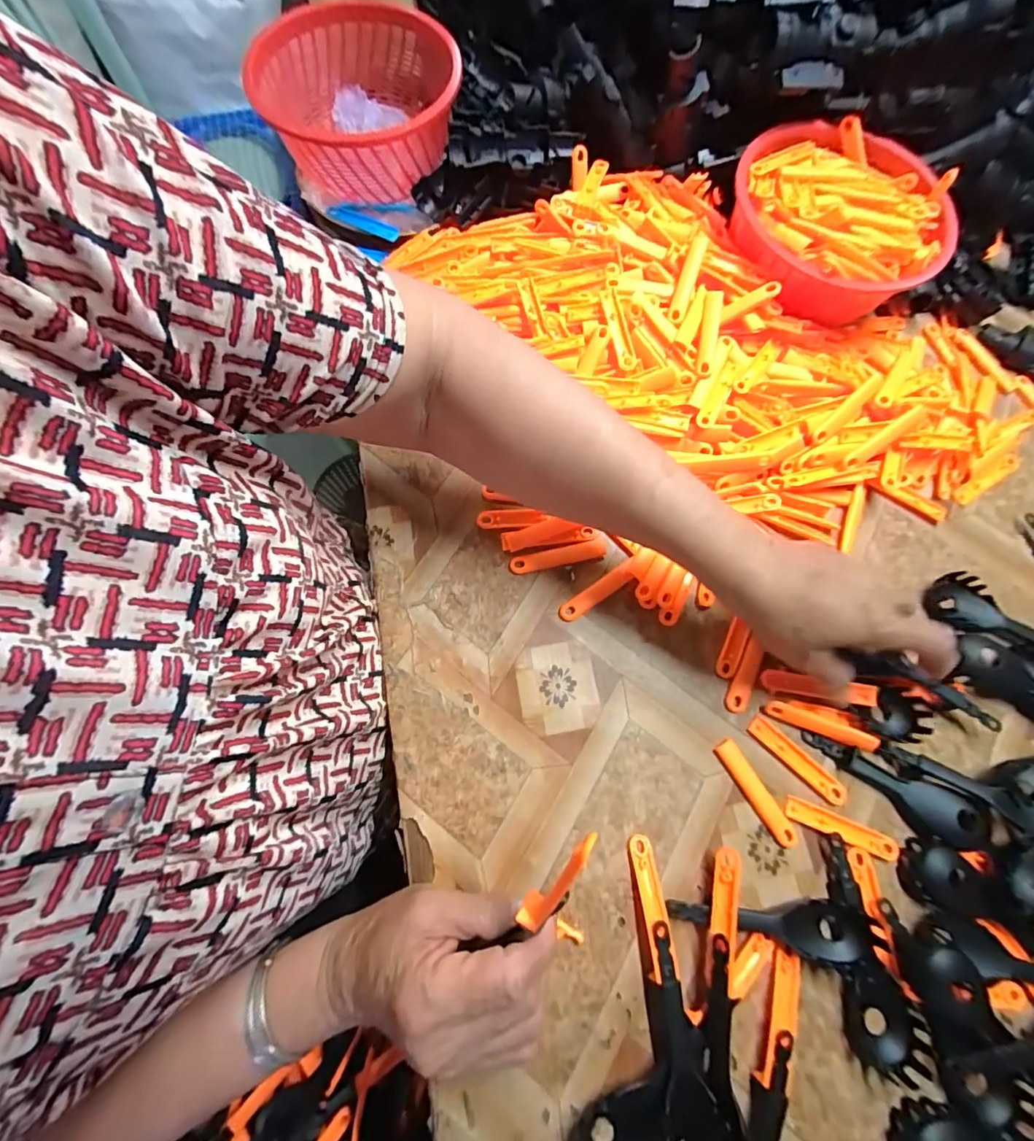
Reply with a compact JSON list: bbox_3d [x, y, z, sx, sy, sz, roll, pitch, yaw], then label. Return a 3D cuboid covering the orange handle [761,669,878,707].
[{"bbox_3d":[0.216,0.084,0.337,0.074,0.013,0.015,10,73,2],"label":"orange handle"}]

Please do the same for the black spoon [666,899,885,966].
[{"bbox_3d":[0.158,0.216,0.295,0.120,0.020,0.033,10,73,2],"label":"black spoon"}]

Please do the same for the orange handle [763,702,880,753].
[{"bbox_3d":[0.215,0.109,0.334,0.074,0.009,0.012,20,73,5],"label":"orange handle"}]

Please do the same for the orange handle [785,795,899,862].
[{"bbox_3d":[0.219,0.174,0.318,0.074,0.004,0.015,22,73,5],"label":"orange handle"}]

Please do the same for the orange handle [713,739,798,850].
[{"bbox_3d":[0.166,0.154,0.327,0.017,0.004,0.075,-31,76,-10],"label":"orange handle"}]

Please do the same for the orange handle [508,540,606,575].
[{"bbox_3d":[0.033,-0.011,0.370,0.075,0.004,0.016,-13,73,-5],"label":"orange handle"}]

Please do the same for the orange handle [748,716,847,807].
[{"bbox_3d":[0.198,0.133,0.332,0.075,0.004,0.017,43,76,11],"label":"orange handle"}]

